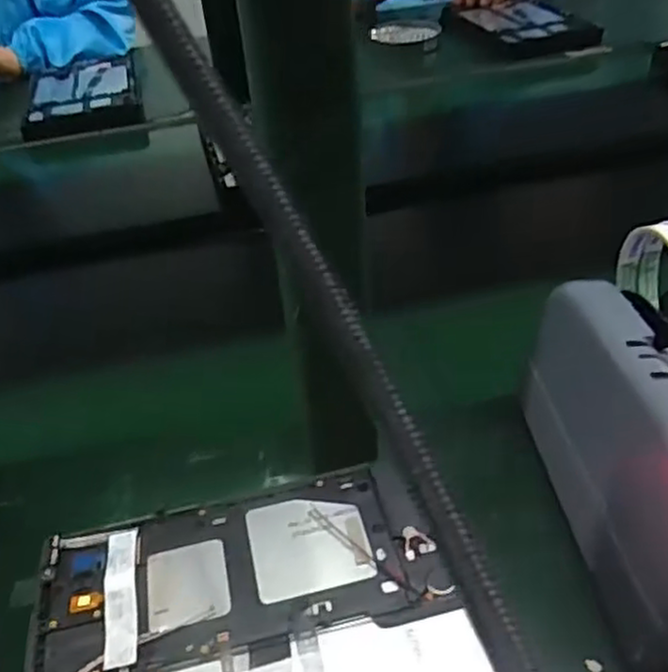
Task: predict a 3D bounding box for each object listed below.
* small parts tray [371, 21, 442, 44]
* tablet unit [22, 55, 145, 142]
[{"bbox_3d":[0.111,-0.485,1.128,0.106,0.009,0.094,-9,44,-2],"label":"small parts tray"},{"bbox_3d":[-0.365,-0.355,1.038,0.156,0.033,0.258,-15,39,-10],"label":"tablet unit"}]

